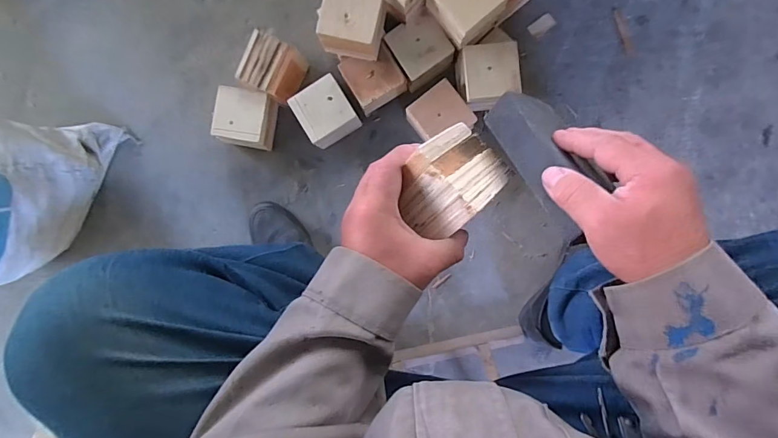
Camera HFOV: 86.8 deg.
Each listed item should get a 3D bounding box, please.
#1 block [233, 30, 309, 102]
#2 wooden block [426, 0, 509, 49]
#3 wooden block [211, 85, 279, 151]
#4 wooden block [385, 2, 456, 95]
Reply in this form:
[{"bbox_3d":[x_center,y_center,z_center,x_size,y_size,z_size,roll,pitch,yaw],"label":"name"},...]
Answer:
[{"bbox_3d":[-0.213,-0.276,0.777,0.089,0.101,0.098,22,91,4],"label":"block"},{"bbox_3d":[0.126,-0.343,0.658,0.094,0.063,0.102,-36,87,3],"label":"wooden block"},{"bbox_3d":[-0.267,-0.184,0.776,0.095,0.078,0.100,11,91,5],"label":"wooden block"},{"bbox_3d":[0.054,-0.303,0.743,0.095,0.071,0.098,-31,87,5],"label":"wooden block"}]

